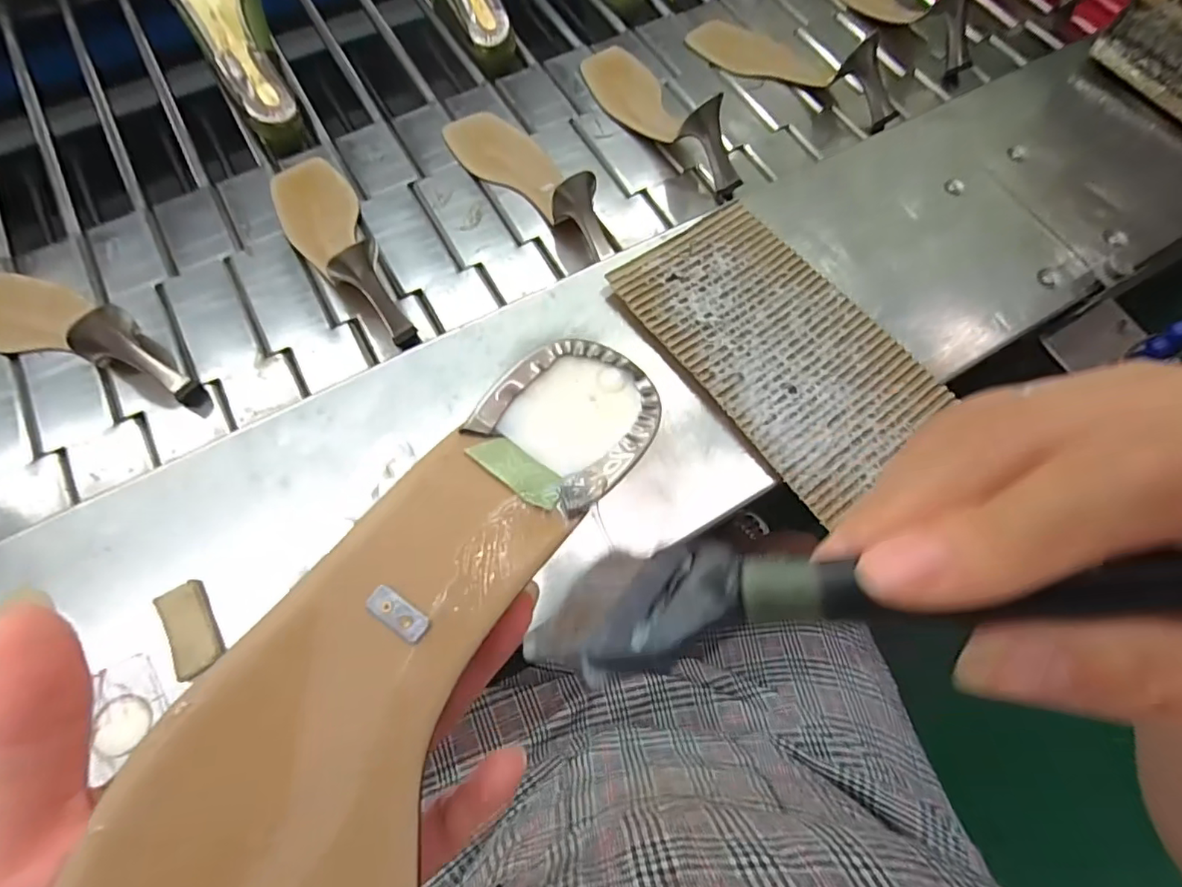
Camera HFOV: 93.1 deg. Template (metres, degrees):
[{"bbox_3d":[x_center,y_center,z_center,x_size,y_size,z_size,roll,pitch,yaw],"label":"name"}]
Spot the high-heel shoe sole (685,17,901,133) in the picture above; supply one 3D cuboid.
[{"bbox_3d":[0.235,-0.438,0.642,0.247,0.066,0.092,38,72,26],"label":"high-heel shoe sole"}]

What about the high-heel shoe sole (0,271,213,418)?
[{"bbox_3d":[-0.452,-0.107,0.475,0.265,0.069,0.071,18,67,3],"label":"high-heel shoe sole"}]

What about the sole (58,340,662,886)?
[{"bbox_3d":[-0.052,0.063,0.138,0.067,0.028,0.224,29,75,10],"label":"sole"}]

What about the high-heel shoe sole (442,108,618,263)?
[{"bbox_3d":[-0.060,-0.270,0.568,0.081,0.056,0.255,-35,59,-14],"label":"high-heel shoe sole"}]

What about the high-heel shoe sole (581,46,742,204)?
[{"bbox_3d":[0.069,-0.358,0.605,0.072,0.083,0.252,-27,58,-11],"label":"high-heel shoe sole"}]

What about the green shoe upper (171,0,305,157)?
[{"bbox_3d":[-0.375,-0.419,0.598,0.083,0.066,0.227,-23,96,-10],"label":"green shoe upper"}]

